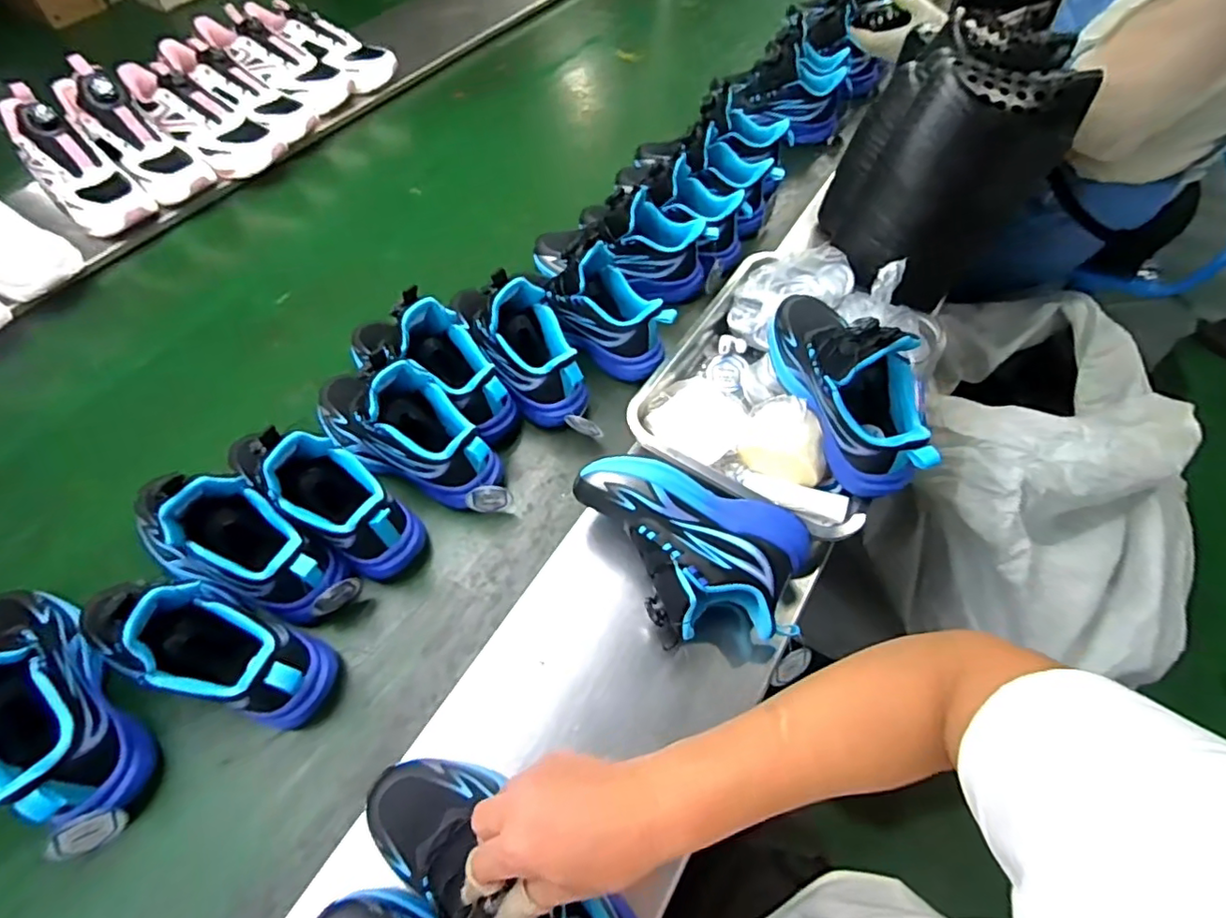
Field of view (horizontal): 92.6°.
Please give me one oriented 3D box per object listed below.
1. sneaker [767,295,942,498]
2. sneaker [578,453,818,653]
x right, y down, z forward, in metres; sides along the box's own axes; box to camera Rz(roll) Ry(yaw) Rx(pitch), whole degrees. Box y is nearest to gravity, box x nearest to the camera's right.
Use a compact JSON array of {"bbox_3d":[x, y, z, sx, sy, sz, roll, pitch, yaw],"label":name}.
[{"bbox_3d":[0.229,-0.076,0.575,0.081,0.155,0.235,-16,60,-11],"label":"sneaker"},{"bbox_3d":[0.067,0.089,0.541,0.222,0.074,0.150,10,58,5],"label":"sneaker"}]

